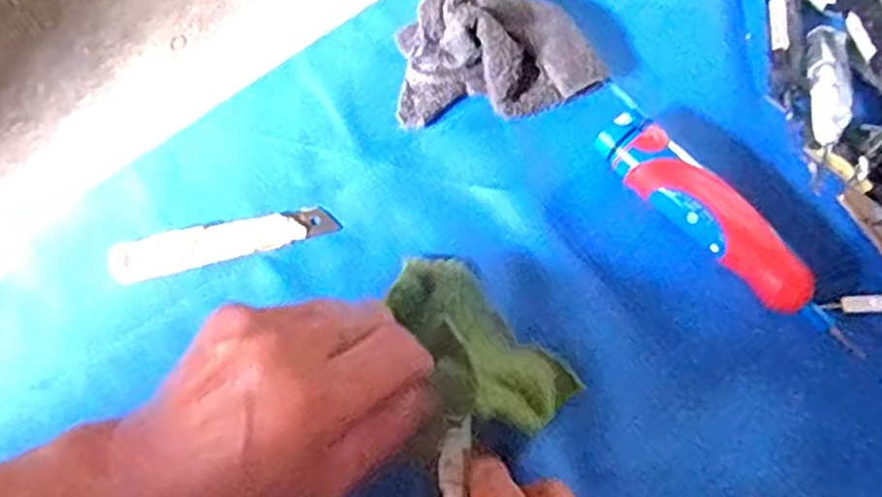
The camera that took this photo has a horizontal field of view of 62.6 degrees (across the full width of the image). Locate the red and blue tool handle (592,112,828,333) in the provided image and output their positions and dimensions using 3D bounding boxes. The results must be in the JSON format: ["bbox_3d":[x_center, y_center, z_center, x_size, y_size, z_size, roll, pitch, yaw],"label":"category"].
[{"bbox_3d":[0.136,-0.015,0.366,0.032,0.024,0.141,-38,69,-15],"label":"red and blue tool handle"}]

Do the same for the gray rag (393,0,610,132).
[{"bbox_3d":[0.033,-0.115,0.415,0.115,0.038,0.073,-6,66,-1],"label":"gray rag"}]

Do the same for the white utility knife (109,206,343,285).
[{"bbox_3d":[-0.116,-0.005,0.388,0.118,0.006,0.023,-14,65,-4],"label":"white utility knife"}]

